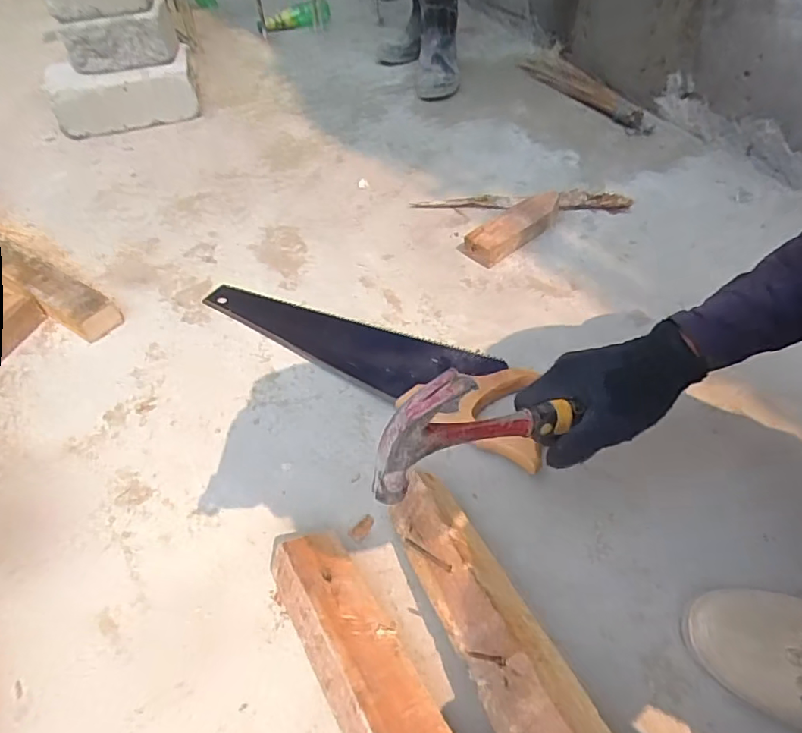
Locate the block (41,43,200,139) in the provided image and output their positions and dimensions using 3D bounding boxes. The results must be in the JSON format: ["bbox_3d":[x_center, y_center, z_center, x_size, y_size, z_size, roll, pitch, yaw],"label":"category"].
[{"bbox_3d":[-0.625,-0.617,1.214,0.295,0.123,0.128,-13,47,-6],"label":"block"}]

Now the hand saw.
[{"bbox_3d":[-0.043,-0.036,0.684,0.522,0.033,0.121,28,56,28],"label":"hand saw"}]

